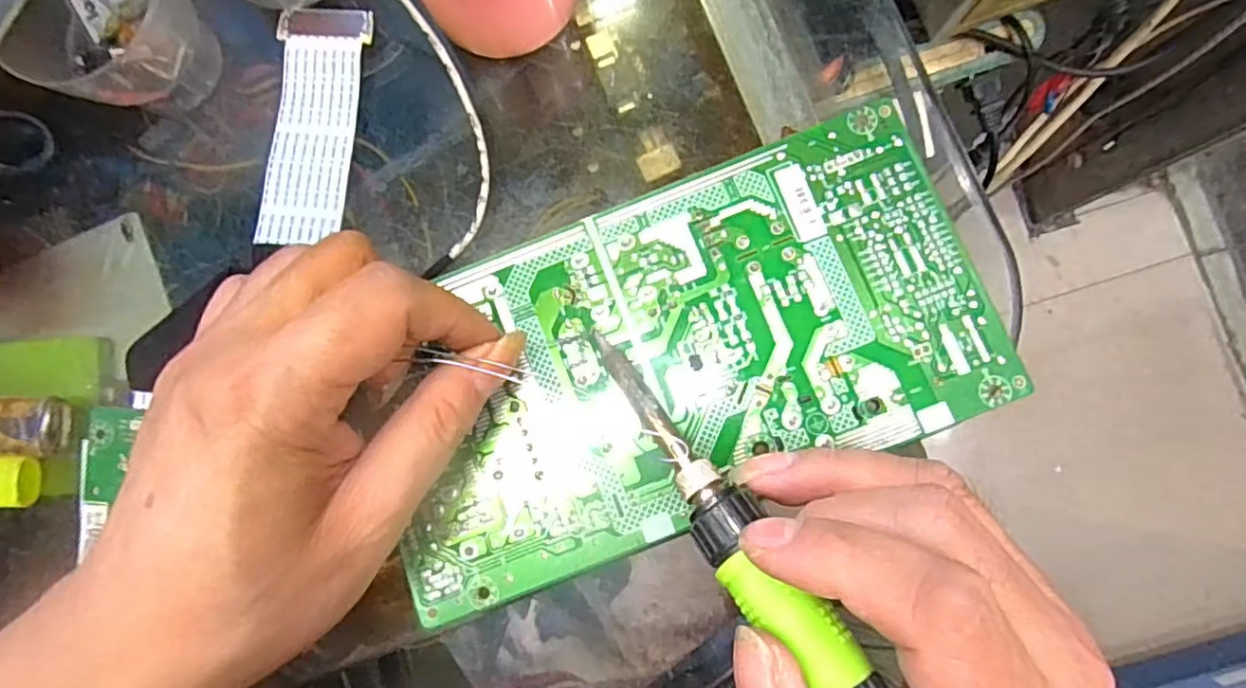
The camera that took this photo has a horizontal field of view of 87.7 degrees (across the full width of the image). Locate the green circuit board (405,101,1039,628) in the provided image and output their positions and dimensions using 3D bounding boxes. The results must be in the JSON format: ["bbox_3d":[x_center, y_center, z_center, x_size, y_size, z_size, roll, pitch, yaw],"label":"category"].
[{"bbox_3d":[0.019,0.003,0.221,0.208,0.014,0.109,-21,85,2],"label":"green circuit board"}]

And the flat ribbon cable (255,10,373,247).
[{"bbox_3d":[-0.125,-0.088,0.260,0.035,0.006,0.097,7,83,0],"label":"flat ribbon cable"}]

